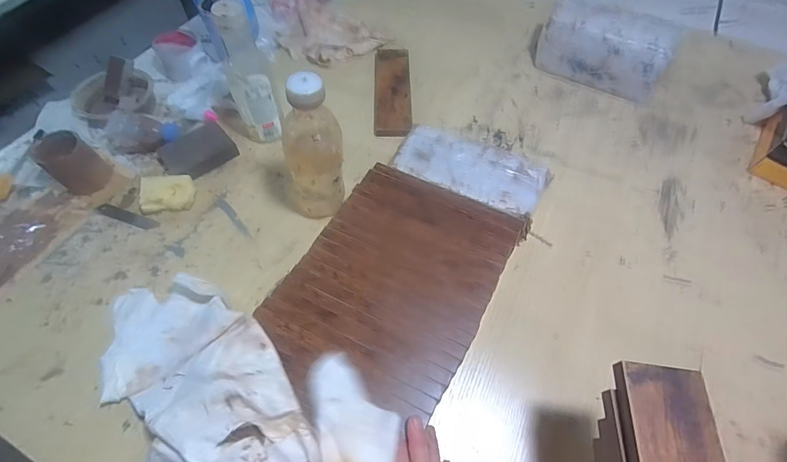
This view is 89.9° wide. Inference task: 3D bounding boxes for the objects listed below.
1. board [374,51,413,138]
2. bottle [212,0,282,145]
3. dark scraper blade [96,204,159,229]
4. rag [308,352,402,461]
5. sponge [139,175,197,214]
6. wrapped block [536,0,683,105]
[{"bbox_3d":[-0.002,-0.248,0.700,0.061,0.020,0.227,0,59,-2],"label":"board"},{"bbox_3d":[-0.210,-0.213,0.565,0.060,0.203,0.058,-27,63,-17],"label":"bottle"},{"bbox_3d":[-0.377,-0.020,0.560,0.088,0.006,0.018,19,61,6],"label":"dark scraper blade"},{"bbox_3d":[-0.030,0.194,0.343,0.072,0.030,0.185,-9,50,-7],"label":"rag"},{"bbox_3d":[-0.326,-0.054,0.566,0.072,0.034,0.046,-9,59,-7],"label":"sponge"},{"bbox_3d":[0.369,-0.325,0.703,0.214,0.108,0.088,26,61,14],"label":"wrapped block"}]

